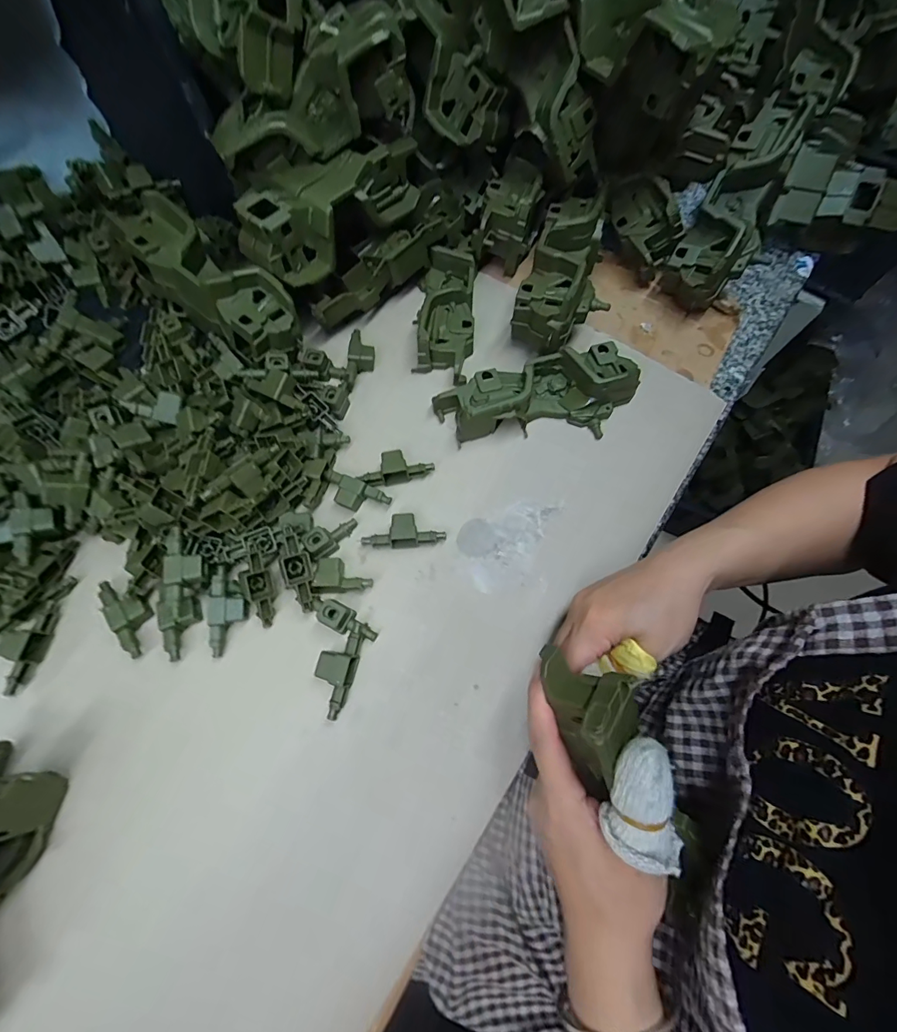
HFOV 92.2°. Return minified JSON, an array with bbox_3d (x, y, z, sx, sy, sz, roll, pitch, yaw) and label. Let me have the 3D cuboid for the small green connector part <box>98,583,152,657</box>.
[{"bbox_3d":[-0.247,0.075,0.335,0.027,0.017,0.066,-31,73,-12],"label":"small green connector part"}]

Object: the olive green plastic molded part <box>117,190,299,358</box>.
[{"bbox_3d":[-0.209,-0.204,0.381,0.168,0.060,0.059,34,73,11],"label":"olive green plastic molded part"}]

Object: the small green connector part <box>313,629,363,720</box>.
[{"bbox_3d":[-0.082,0.112,0.320,0.028,0.018,0.066,19,70,6],"label":"small green connector part"}]

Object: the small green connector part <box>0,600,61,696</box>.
[{"bbox_3d":[-0.324,0.096,0.327,0.030,0.015,0.066,9,70,2],"label":"small green connector part"}]

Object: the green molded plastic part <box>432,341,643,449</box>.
[{"bbox_3d":[0.080,-0.114,0.395,0.179,0.046,0.074,-5,70,-3],"label":"green molded plastic part"}]

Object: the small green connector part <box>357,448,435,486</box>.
[{"bbox_3d":[-0.046,-0.044,0.379,0.064,0.011,0.029,-10,70,-5],"label":"small green connector part"}]

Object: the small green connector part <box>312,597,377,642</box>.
[{"bbox_3d":[-0.082,0.079,0.332,0.056,0.020,0.019,25,71,8],"label":"small green connector part"}]

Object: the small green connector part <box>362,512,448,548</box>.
[{"bbox_3d":[-0.036,0.013,0.360,0.067,0.019,0.029,4,70,0],"label":"small green connector part"}]

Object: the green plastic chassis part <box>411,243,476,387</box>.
[{"bbox_3d":[-0.003,-0.200,0.426,0.057,0.036,0.144,3,70,0],"label":"green plastic chassis part"}]

